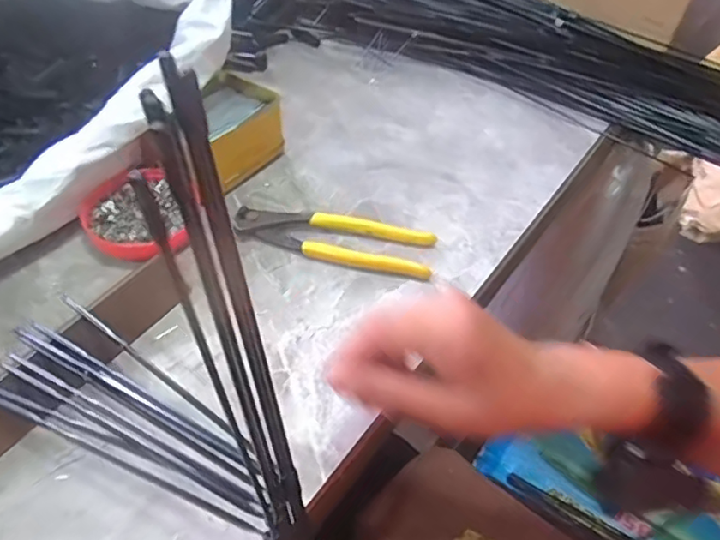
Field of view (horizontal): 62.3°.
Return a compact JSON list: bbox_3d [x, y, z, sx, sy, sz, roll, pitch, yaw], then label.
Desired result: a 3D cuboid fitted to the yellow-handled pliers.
[{"bbox_3d":[-0.021,-0.027,0.492,0.161,0.015,0.047,11,49,5],"label":"yellow-handled pliers"}]

